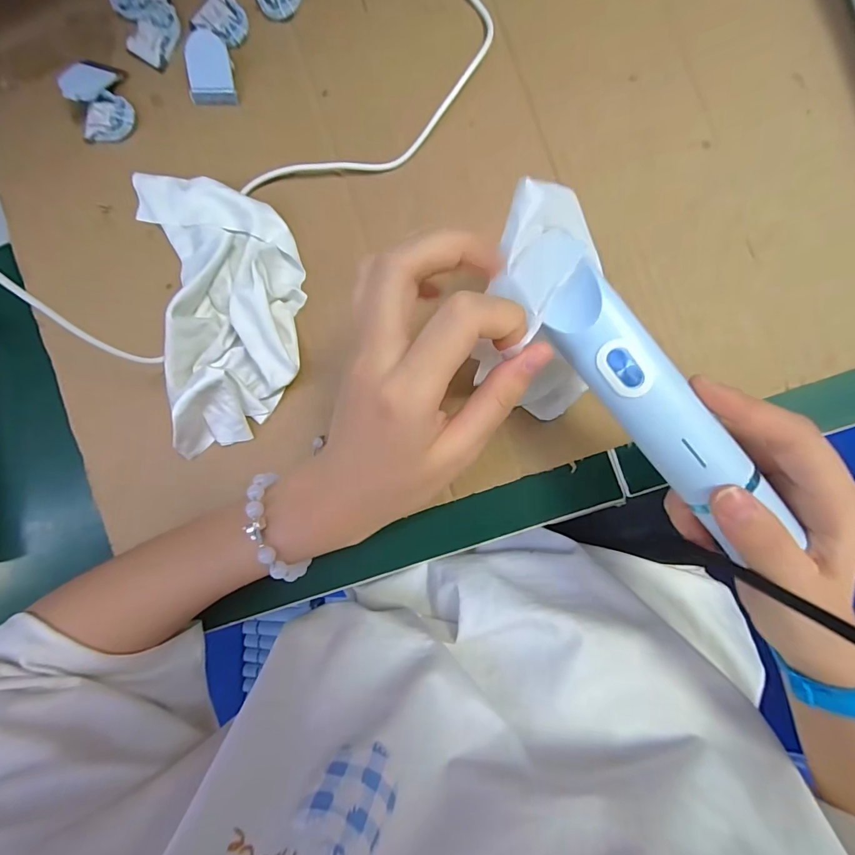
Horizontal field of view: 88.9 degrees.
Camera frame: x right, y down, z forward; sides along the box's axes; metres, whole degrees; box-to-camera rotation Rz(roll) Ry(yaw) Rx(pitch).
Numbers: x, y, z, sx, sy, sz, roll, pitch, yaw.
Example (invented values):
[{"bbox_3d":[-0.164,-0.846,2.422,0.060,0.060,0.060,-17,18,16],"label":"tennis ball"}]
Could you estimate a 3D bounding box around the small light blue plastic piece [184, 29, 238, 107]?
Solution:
[{"bbox_3d":[-0.136,-0.225,0.273,0.028,0.013,0.040,2,90,5],"label":"small light blue plastic piece"}]

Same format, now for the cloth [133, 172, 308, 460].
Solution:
[{"bbox_3d":[-0.124,-0.078,0.261,0.092,0.034,0.169,-12,89,5],"label":"cloth"}]

